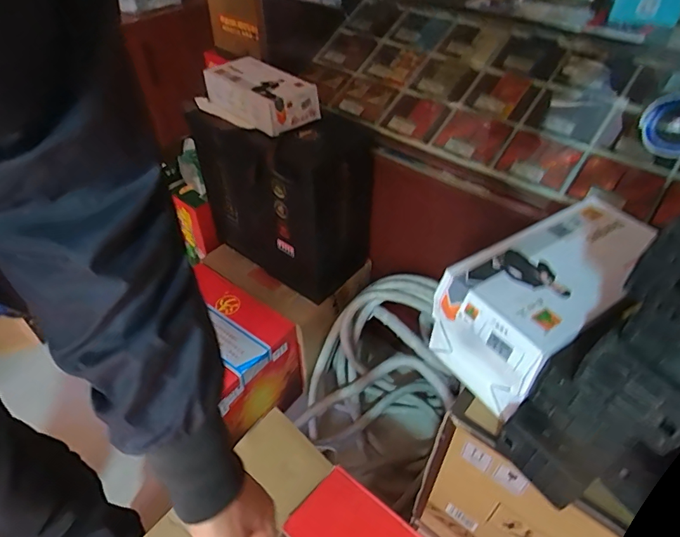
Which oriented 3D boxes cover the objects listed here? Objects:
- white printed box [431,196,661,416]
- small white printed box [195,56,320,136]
[{"bbox_3d":[0.222,0.038,0.479,0.225,0.124,0.118,-24,49,-23],"label":"white printed box"},{"bbox_3d":[-0.165,-0.351,0.908,0.245,0.074,0.126,32,53,29],"label":"small white printed box"}]

